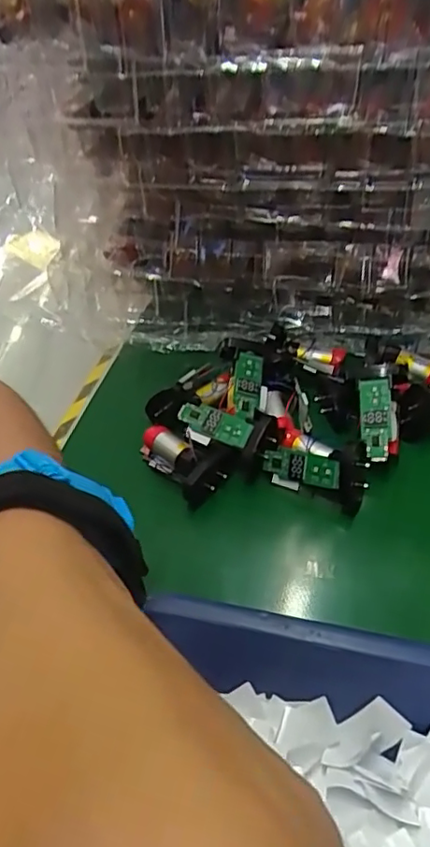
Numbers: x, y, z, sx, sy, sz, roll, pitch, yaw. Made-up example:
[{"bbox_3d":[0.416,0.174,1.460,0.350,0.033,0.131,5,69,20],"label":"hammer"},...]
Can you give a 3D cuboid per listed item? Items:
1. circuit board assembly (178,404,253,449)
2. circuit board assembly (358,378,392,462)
[{"bbox_3d":[0.000,0.000,0.313,0.040,0.004,0.015,23,80,20],"label":"circuit board assembly"},{"bbox_3d":[0.082,-0.002,0.301,0.015,0.007,0.042,1,74,6],"label":"circuit board assembly"}]

